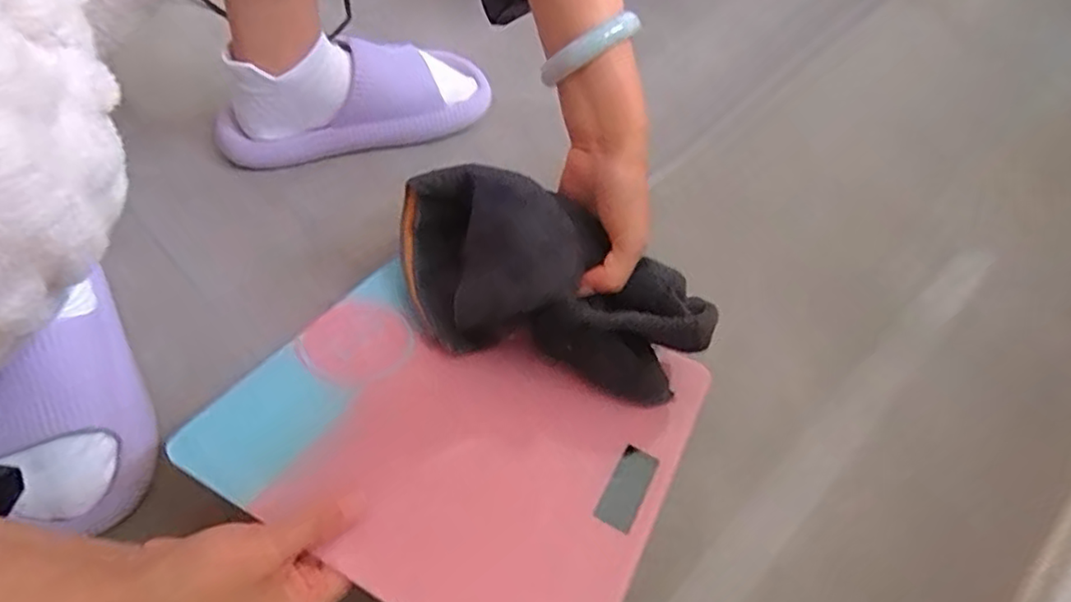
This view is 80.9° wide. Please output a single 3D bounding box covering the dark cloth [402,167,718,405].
[{"bbox_3d":[0.000,-0.016,0.428,0.228,0.081,0.099,20,60,11],"label":"dark cloth"}]

